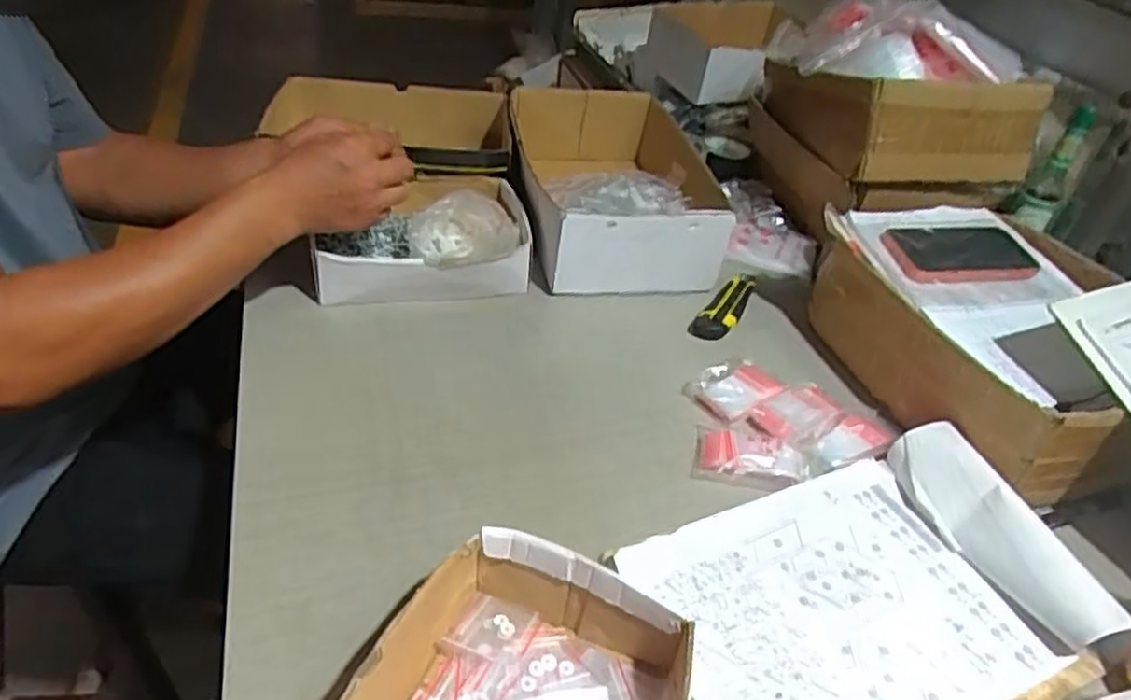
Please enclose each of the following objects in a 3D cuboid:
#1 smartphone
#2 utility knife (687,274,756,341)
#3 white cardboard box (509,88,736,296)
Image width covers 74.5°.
[{"bbox_3d":[0.407,-0.096,0.760,0.159,0.011,0.070,-1,60,-13],"label":"smartphone"},{"bbox_3d":[0.188,-0.052,0.846,0.038,0.023,0.144,27,43,22],"label":"utility knife"},{"bbox_3d":[0.058,-0.198,0.920,0.236,0.130,0.301,-2,40,-12],"label":"white cardboard box"}]

